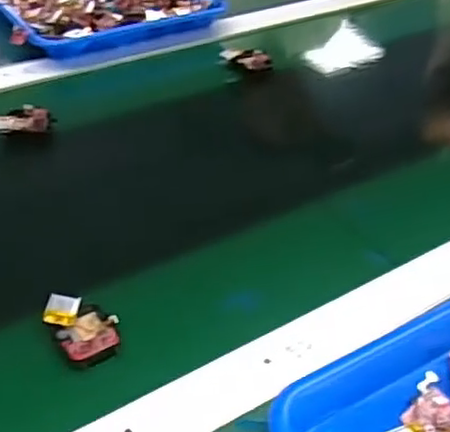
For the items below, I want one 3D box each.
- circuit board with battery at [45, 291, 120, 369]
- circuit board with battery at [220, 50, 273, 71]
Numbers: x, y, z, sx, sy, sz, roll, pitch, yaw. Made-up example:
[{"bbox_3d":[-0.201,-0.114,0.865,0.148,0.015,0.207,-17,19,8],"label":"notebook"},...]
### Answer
[{"bbox_3d":[-0.091,0.072,0.428,0.037,0.016,0.057,-26,48,-31],"label":"circuit board with battery"},{"bbox_3d":[0.026,-0.176,0.740,0.061,0.018,0.022,7,39,-15],"label":"circuit board with battery"}]

